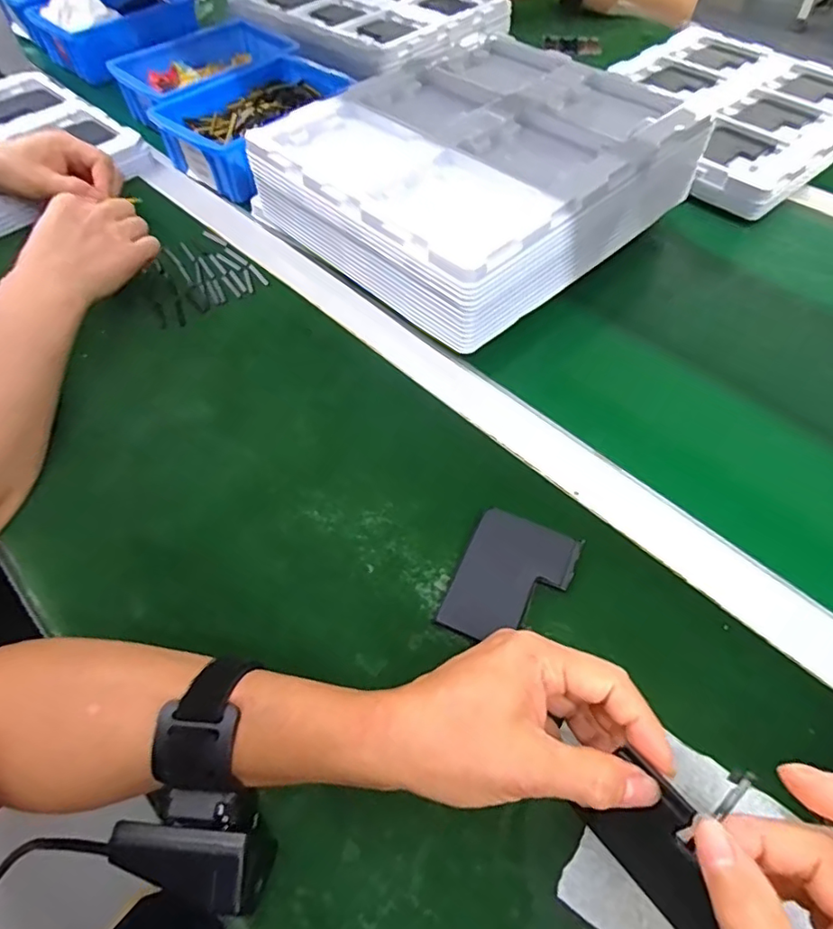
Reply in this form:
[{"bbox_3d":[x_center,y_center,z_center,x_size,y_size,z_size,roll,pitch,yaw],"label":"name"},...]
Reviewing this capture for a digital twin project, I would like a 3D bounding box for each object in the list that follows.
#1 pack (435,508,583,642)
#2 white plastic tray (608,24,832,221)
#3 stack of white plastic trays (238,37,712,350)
[{"bbox_3d":[0.059,0.073,0.354,0.064,0.009,0.085,22,59,15],"label":"pack"},{"bbox_3d":[0.368,-0.432,0.672,0.343,0.032,0.287,-37,63,-22],"label":"white plastic tray"},{"bbox_3d":[0.053,-0.272,0.526,0.320,0.093,0.281,-38,63,-22],"label":"stack of white plastic trays"}]

